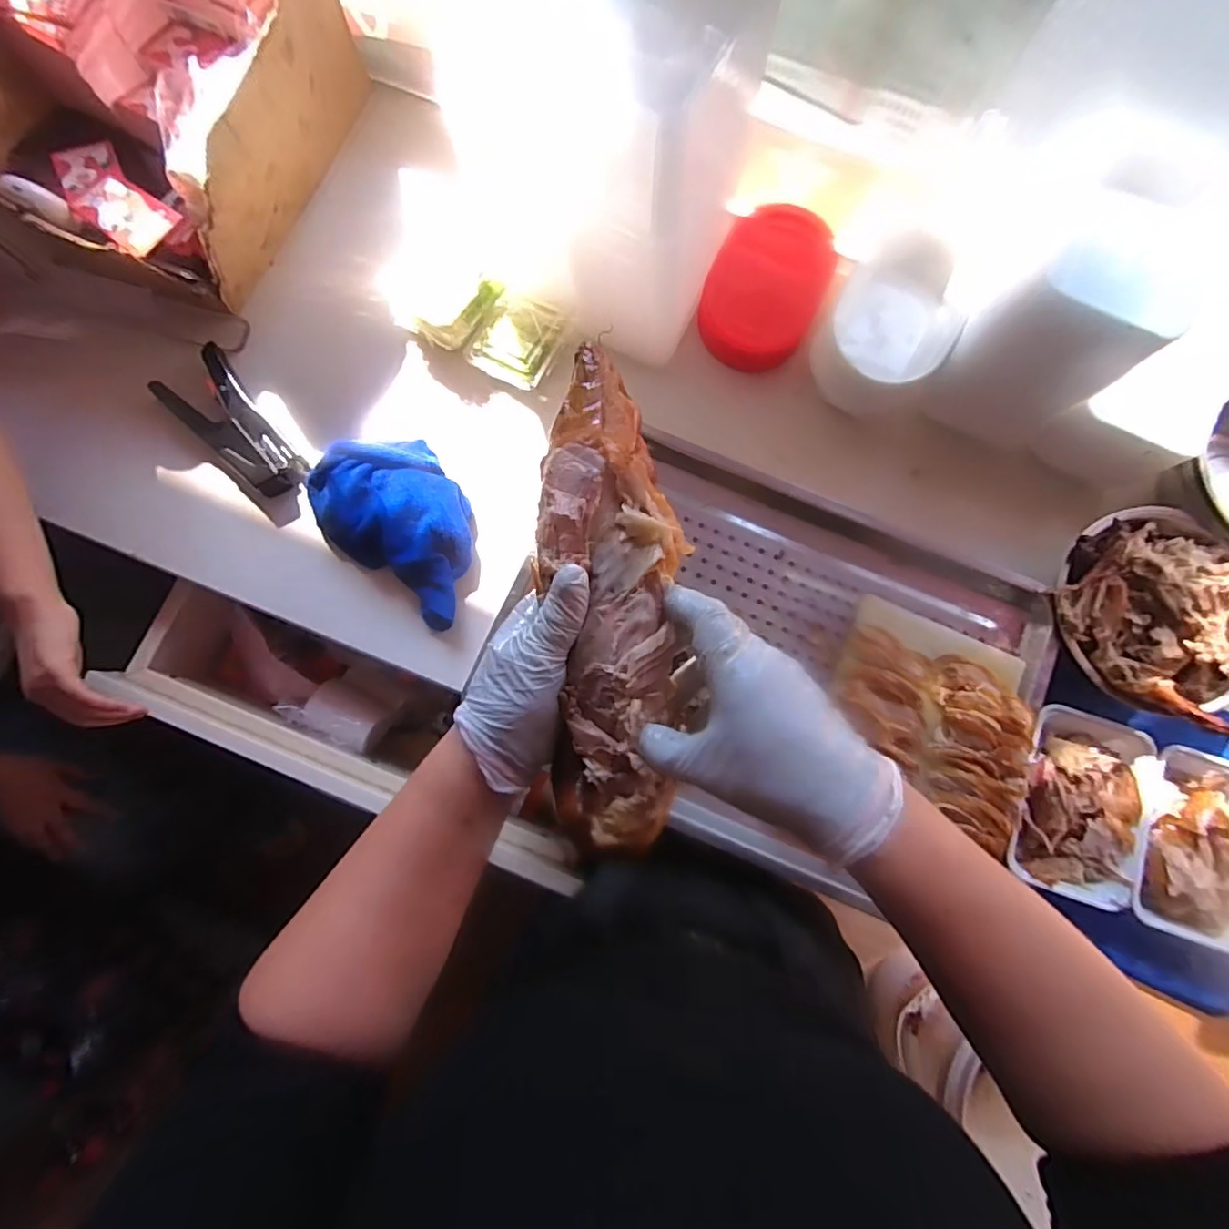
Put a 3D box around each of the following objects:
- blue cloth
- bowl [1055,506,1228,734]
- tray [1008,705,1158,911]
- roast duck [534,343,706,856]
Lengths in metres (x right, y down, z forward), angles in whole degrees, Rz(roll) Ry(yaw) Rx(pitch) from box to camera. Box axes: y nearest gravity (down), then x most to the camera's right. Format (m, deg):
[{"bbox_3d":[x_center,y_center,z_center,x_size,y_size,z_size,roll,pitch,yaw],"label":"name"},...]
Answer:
[{"bbox_3d":[-0.205,-0.093,0.586,0.188,0.067,0.134,39,83,5],"label":"blue cloth"},{"bbox_3d":[0.513,0.000,0.544,0.183,0.089,0.175,0,82,0],"label":"bowl"},{"bbox_3d":[0.445,0.181,0.559,0.114,0.046,0.172,20,82,3],"label":"tray"},{"bbox_3d":[0.001,-0.001,0.333,0.084,0.045,0.280,-3,96,-1],"label":"roast duck"}]

